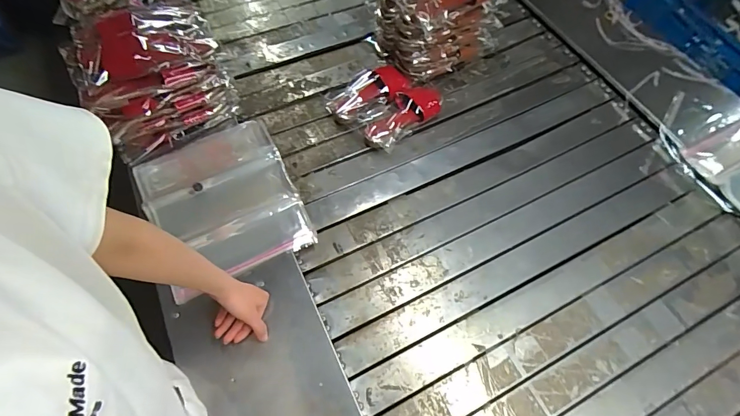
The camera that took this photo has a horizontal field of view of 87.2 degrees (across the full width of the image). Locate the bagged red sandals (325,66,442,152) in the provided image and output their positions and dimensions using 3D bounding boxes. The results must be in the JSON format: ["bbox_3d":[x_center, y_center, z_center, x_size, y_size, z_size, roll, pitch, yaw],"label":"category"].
[{"bbox_3d":[0.040,-0.248,0.899,0.221,0.047,0.201,-39,69,-21],"label":"bagged red sandals"}]

